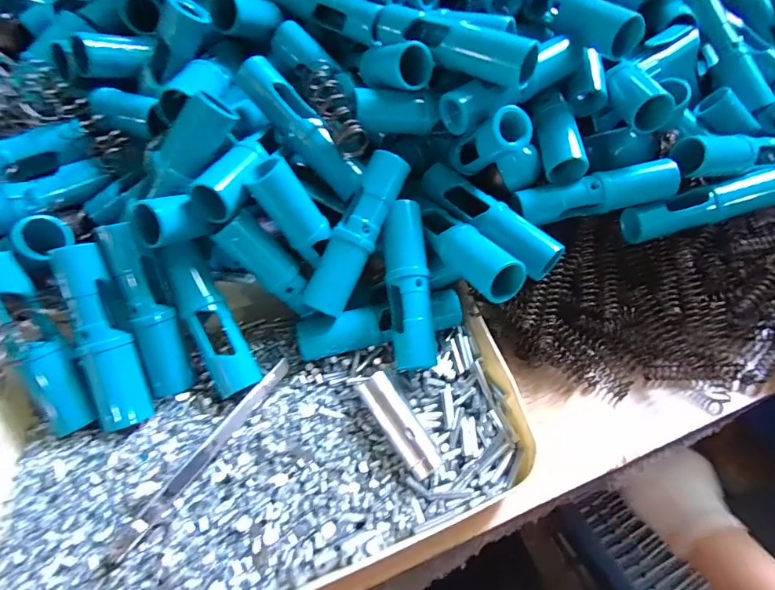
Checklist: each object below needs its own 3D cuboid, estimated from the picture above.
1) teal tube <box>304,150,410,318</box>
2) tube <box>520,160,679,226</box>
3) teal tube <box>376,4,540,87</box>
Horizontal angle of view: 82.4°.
[{"bbox_3d":[-0.021,-0.044,0.313,0.024,0.021,0.120,26,91,23],"label":"teal tube"},{"bbox_3d":[0.157,-0.080,0.334,0.118,0.026,0.027,-10,50,-5],"label":"tube"},{"bbox_3d":[0.046,-0.178,0.311,0.118,0.027,0.031,36,60,29],"label":"teal tube"}]

